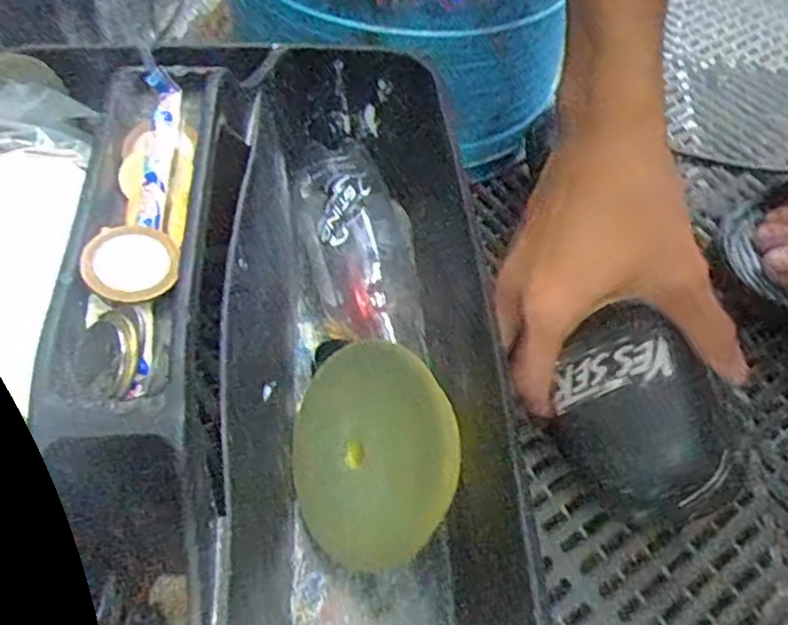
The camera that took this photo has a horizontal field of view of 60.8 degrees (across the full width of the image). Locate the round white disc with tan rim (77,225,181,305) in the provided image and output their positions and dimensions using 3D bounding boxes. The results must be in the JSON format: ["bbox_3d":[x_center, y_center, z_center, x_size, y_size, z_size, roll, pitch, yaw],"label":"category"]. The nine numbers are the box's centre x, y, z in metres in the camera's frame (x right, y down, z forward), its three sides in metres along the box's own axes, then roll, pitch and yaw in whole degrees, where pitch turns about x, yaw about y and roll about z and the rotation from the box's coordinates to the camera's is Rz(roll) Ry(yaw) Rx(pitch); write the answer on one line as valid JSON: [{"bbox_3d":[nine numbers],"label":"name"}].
[{"bbox_3d":[-0.083,-0.016,0.211,0.027,0.006,0.029,3,54,-4],"label":"round white disc with tan rim"}]

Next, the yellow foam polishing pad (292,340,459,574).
[{"bbox_3d":[-0.012,0.063,0.308,0.088,0.014,0.098,-49,51,14],"label":"yellow foam polishing pad"}]

